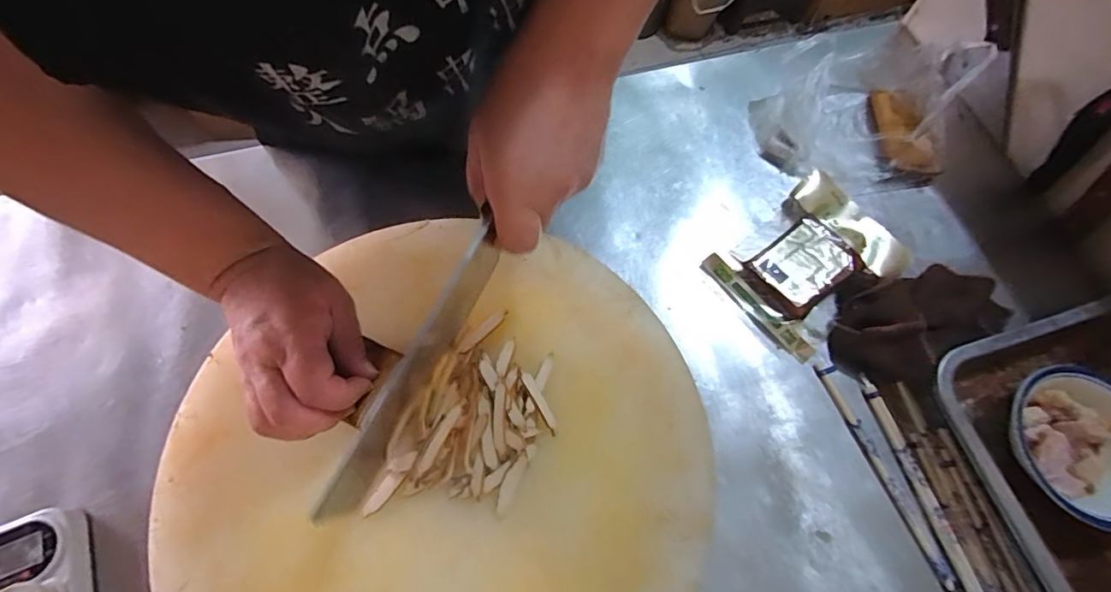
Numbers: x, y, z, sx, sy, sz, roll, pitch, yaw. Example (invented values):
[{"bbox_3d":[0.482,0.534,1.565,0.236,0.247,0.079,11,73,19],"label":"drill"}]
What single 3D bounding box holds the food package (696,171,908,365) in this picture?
[{"bbox_3d":[0.255,-0.037,0.488,0.178,0.022,0.127,-35,72,-14],"label":"food package"}]

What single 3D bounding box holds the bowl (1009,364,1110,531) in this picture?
[{"bbox_3d":[0.438,0.128,0.410,0.120,0.039,0.124,0,67,-1],"label":"bowl"}]

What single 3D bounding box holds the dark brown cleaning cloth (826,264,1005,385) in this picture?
[{"bbox_3d":[0.348,0.013,0.465,0.187,0.038,0.108,-24,70,-11],"label":"dark brown cleaning cloth"}]

